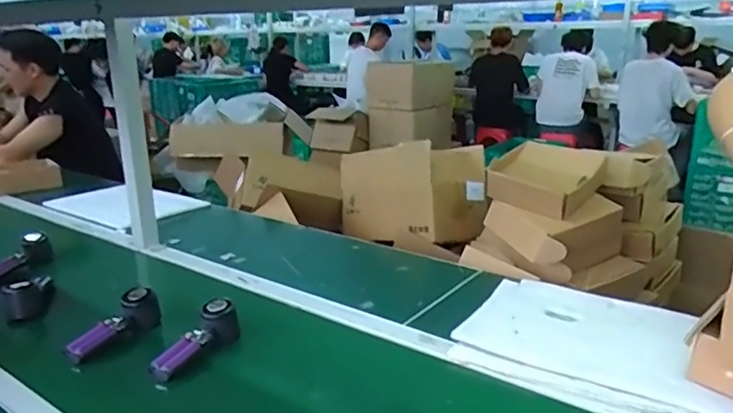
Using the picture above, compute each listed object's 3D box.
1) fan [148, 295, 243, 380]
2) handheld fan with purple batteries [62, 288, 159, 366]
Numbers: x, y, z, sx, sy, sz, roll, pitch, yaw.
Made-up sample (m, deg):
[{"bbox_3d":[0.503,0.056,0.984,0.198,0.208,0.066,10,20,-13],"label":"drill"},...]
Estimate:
[{"bbox_3d":[-0.258,0.205,0.876,0.045,0.054,0.155,12,38,37],"label":"fan"},{"bbox_3d":[-0.409,0.196,0.931,0.041,0.062,0.161,11,33,34],"label":"handheld fan with purple batteries"}]

